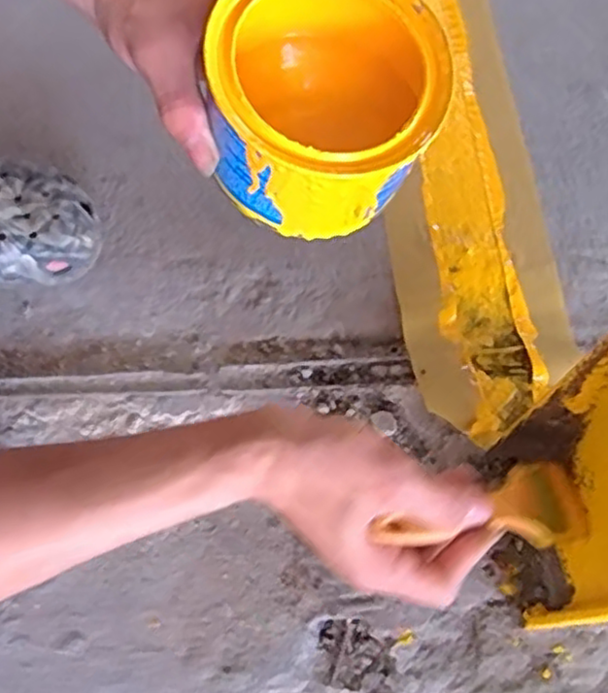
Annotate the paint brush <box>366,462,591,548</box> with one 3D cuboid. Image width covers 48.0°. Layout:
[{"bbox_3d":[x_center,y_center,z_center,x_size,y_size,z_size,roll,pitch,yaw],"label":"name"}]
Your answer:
[{"bbox_3d":[0.101,0.090,0.366,0.149,0.015,0.045,0,63,-34],"label":"paint brush"}]

